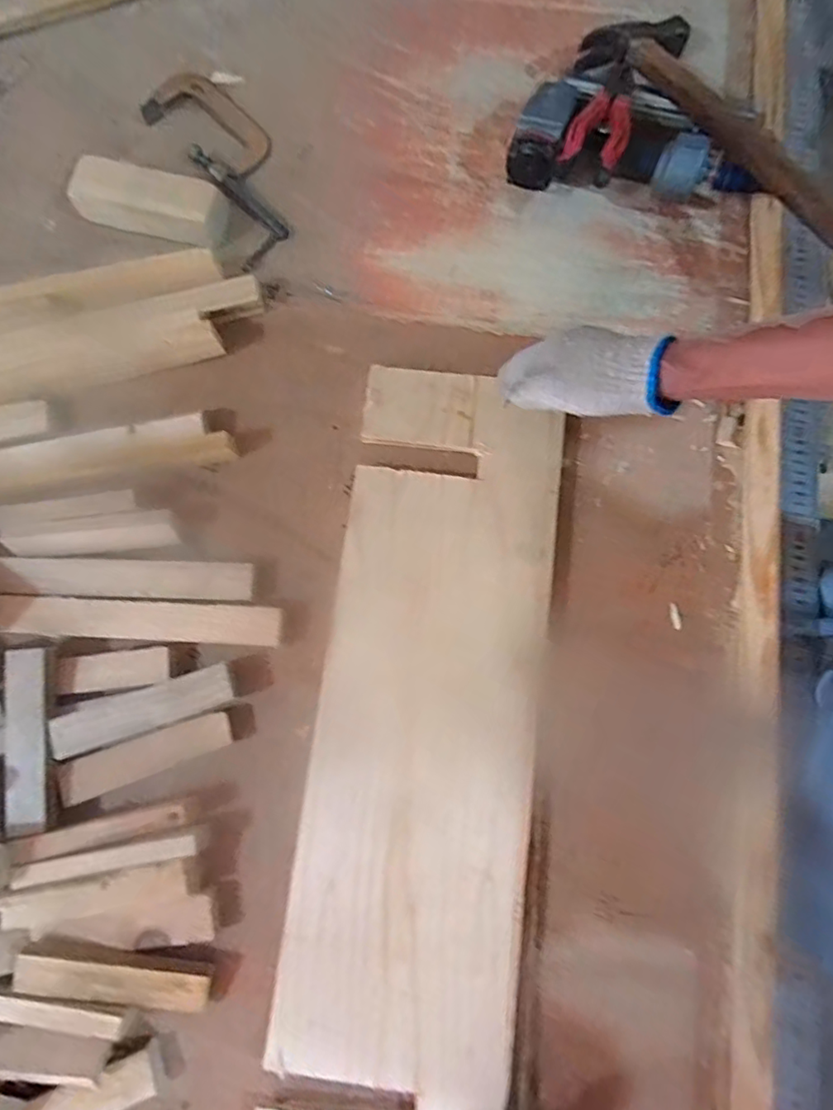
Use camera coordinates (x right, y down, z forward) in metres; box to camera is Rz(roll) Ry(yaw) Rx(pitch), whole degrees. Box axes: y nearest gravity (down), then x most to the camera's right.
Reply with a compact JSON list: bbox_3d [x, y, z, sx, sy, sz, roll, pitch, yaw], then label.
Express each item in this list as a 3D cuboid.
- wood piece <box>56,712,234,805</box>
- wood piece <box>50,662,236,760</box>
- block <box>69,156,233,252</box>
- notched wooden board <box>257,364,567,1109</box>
[{"bbox_3d":[-0.244,0.185,0.510,0.155,0.022,0.034,-17,80,-3],"label":"wood piece"},{"bbox_3d":[-0.244,0.139,0.501,0.162,0.019,0.034,-18,80,-3],"label":"wood piece"},{"bbox_3d":[-0.281,-0.376,0.595,0.178,0.043,0.065,15,80,3],"label":"block"},{"bbox_3d":[0.011,0.180,0.503,0.204,0.023,0.714,7,80,2],"label":"notched wooden board"}]

